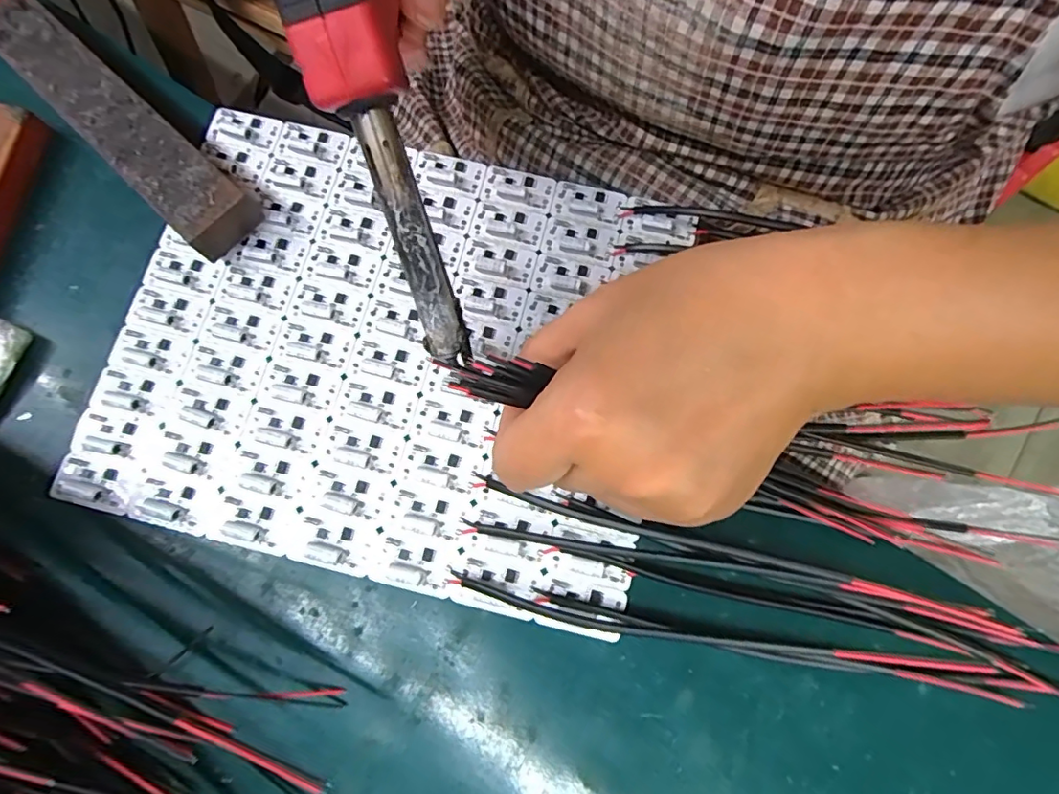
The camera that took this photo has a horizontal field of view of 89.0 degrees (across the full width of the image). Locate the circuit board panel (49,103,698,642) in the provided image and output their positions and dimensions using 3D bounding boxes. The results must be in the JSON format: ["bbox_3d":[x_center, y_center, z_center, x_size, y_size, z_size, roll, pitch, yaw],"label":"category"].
[{"bbox_3d":[-0.062,-0.024,0.242,0.233,0.009,0.196,13,77,4],"label":"circuit board panel"}]

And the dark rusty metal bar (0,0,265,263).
[{"bbox_3d":[-0.198,-0.131,0.255,0.179,0.029,0.032,41,80,9],"label":"dark rusty metal bar"}]

